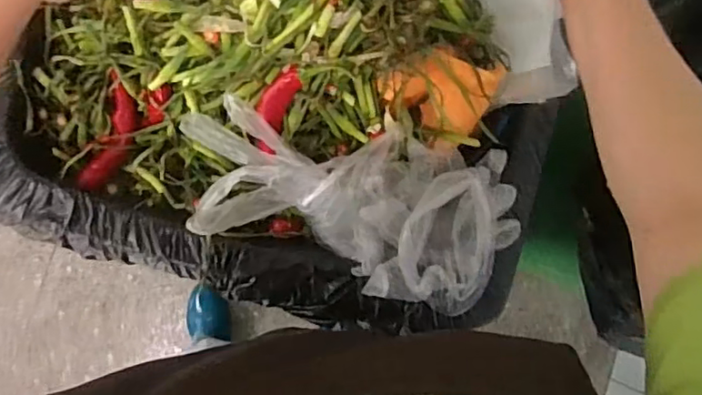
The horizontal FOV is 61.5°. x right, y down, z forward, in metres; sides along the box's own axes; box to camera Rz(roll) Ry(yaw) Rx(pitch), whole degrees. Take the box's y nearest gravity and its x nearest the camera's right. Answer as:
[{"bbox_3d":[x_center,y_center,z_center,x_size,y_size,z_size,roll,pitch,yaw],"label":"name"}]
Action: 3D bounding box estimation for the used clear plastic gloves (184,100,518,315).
[{"bbox_3d":[-0.003,0.007,0.466,0.254,0.057,0.132,9,87,-9],"label":"used clear plastic gloves"}]

